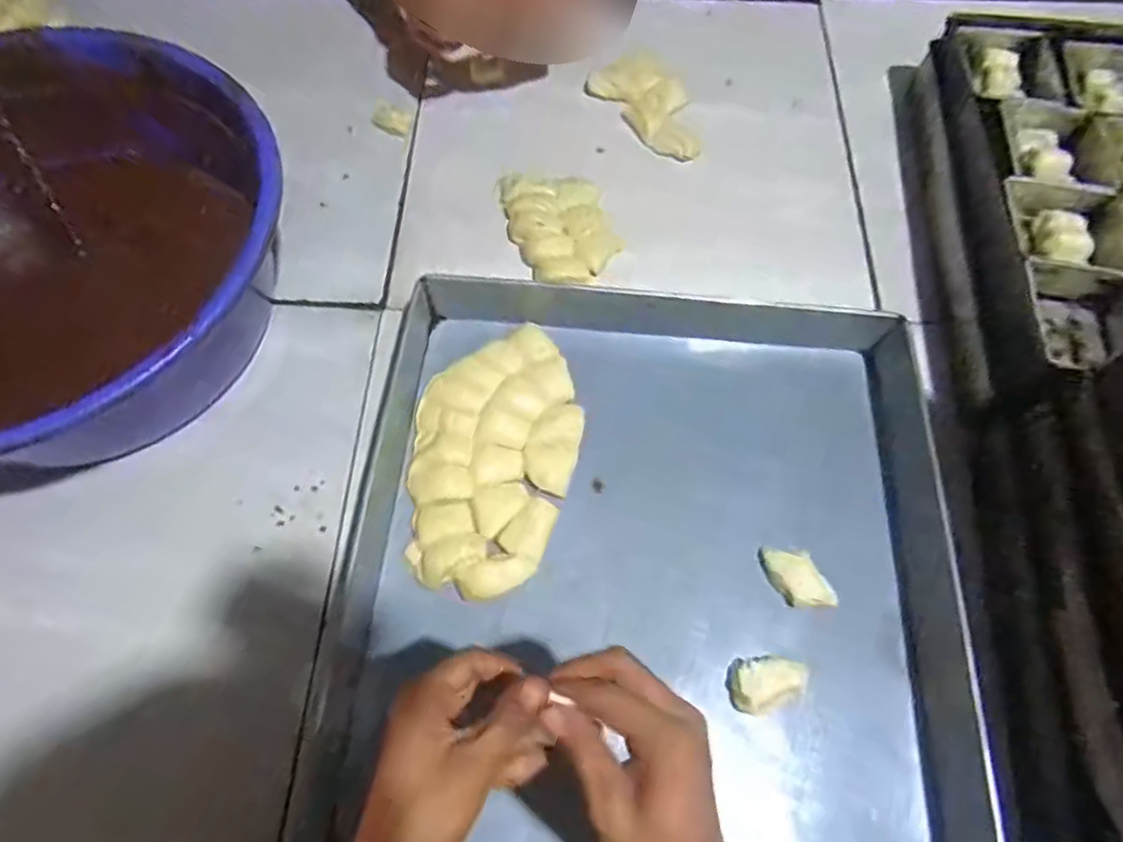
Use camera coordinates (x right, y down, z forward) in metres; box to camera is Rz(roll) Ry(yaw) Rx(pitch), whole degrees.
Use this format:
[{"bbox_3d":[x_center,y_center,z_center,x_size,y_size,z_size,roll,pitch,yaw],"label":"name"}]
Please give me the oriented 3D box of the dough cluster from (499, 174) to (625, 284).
[{"bbox_3d":[-0.002,-0.211,0.678,0.101,0.019,0.144,-19,66,-10],"label":"dough cluster"}]

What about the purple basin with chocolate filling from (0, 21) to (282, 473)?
[{"bbox_3d":[-0.433,-0.143,0.566,0.393,0.163,0.418,0,64,-1],"label":"purple basin with chocolate filling"}]

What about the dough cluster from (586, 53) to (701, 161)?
[{"bbox_3d":[0.113,-0.369,0.755,0.086,0.033,0.167,-35,70,-16],"label":"dough cluster"}]

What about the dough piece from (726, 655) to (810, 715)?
[{"bbox_3d":[0.160,0.199,0.502,0.065,0.019,0.037,-20,66,-10],"label":"dough piece"}]

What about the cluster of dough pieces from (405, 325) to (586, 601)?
[{"bbox_3d":[-0.060,0.027,0.569,0.139,0.022,0.240,13,65,5],"label":"cluster of dough pieces"}]

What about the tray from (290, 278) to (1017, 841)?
[{"bbox_3d":[0.075,0.116,0.532,0.498,0.062,0.492,4,64,1],"label":"tray"}]

